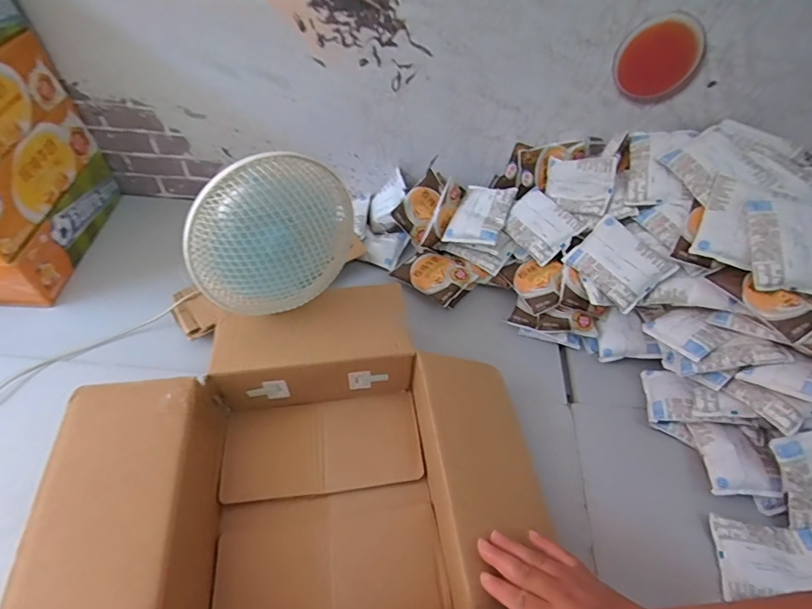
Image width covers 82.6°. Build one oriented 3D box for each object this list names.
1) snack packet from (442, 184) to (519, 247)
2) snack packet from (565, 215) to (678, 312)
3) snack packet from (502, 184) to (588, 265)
[{"bbox_3d":[0.129,-0.161,0.807,0.093,0.026,0.117,18,74,22],"label":"snack packet"},{"bbox_3d":[0.315,-0.065,0.691,0.096,0.030,0.128,-42,60,6],"label":"snack packet"},{"bbox_3d":[0.223,-0.135,0.776,0.090,0.017,0.122,-44,57,9],"label":"snack packet"}]

